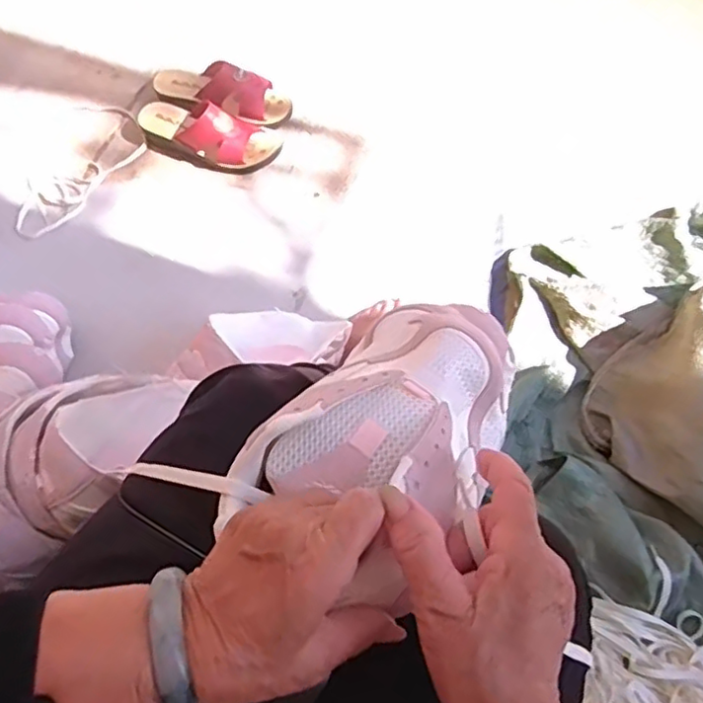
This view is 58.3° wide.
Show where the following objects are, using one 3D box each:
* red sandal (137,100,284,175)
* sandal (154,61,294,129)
[{"bbox_3d":[-0.230,-0.348,0.990,0.232,0.084,0.089,15,67,6],"label":"red sandal"},{"bbox_3d":[-0.215,-0.420,1.022,0.230,0.077,0.069,14,67,5],"label":"sandal"}]

